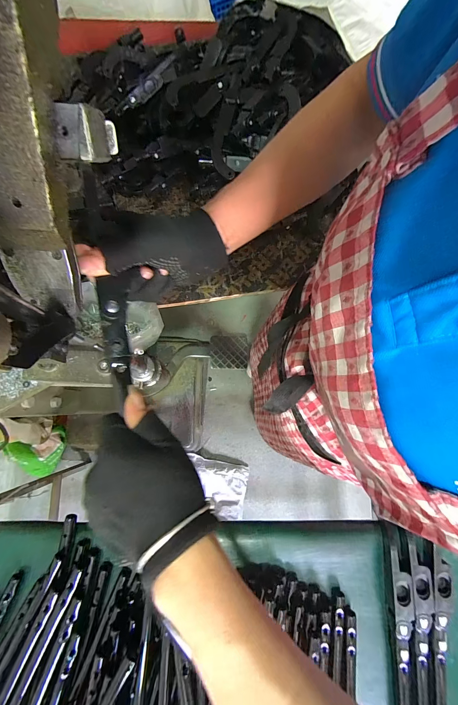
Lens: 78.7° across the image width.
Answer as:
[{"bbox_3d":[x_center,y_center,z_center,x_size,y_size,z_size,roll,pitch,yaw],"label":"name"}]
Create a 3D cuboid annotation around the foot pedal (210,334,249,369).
[{"bbox_3d":[0.002,-0.004,1.138,0.153,0.020,0.142,-2,77,-1],"label":"foot pedal"}]

